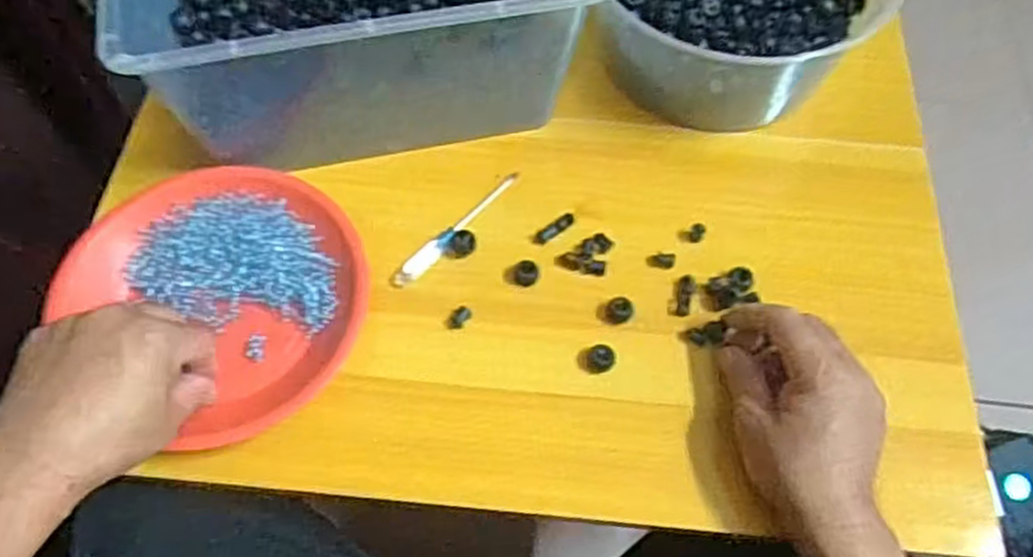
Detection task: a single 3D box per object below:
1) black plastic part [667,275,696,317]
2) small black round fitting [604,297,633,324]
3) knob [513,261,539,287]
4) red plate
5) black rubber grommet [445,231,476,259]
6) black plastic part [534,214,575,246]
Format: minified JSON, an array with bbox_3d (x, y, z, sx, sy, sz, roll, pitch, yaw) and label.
[{"bbox_3d":[0.111,0.012,0.519,0.014,0.011,0.029,17,75,7],"label":"black plastic part"},{"bbox_3d":[0.067,0.020,0.508,0.018,0.006,0.019,1,61,-2],"label":"small black round fitting"},{"bbox_3d":[0.006,-0.004,0.520,0.017,0.009,0.016,1,61,-2],"label":"knob"},{"bbox_3d":[-0.188,0.004,0.507,0.188,0.028,0.163,41,67,18],"label":"red plate"},{"bbox_3d":[-0.038,-0.023,0.530,0.017,0.011,0.019,29,64,13],"label":"black rubber grommet"},{"bbox_3d":[0.027,-0.034,0.544,0.033,0.005,0.011,-33,68,-19],"label":"black plastic part"}]

